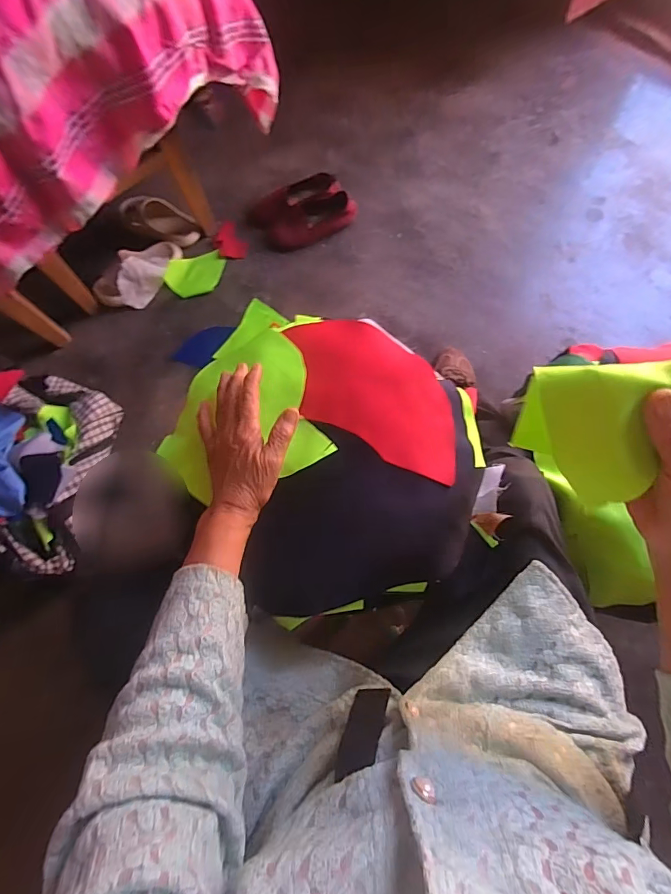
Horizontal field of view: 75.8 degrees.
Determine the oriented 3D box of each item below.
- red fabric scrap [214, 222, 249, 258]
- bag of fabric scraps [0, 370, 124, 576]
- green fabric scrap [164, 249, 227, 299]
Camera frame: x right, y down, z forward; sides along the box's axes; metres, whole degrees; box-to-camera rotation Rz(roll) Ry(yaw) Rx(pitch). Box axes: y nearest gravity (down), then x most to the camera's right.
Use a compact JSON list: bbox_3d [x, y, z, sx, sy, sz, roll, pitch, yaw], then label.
[{"bbox_3d":[-0.274,-0.530,1.112,0.072,0.011,0.111,-31,75,-8],"label":"red fabric scrap"},{"bbox_3d":[-0.704,0.044,0.899,0.400,0.130,0.424,7,73,2],"label":"bag of fabric scraps"},{"bbox_3d":[-0.354,-0.443,1.097,0.149,0.014,0.110,-17,74,-4],"label":"green fabric scrap"}]

